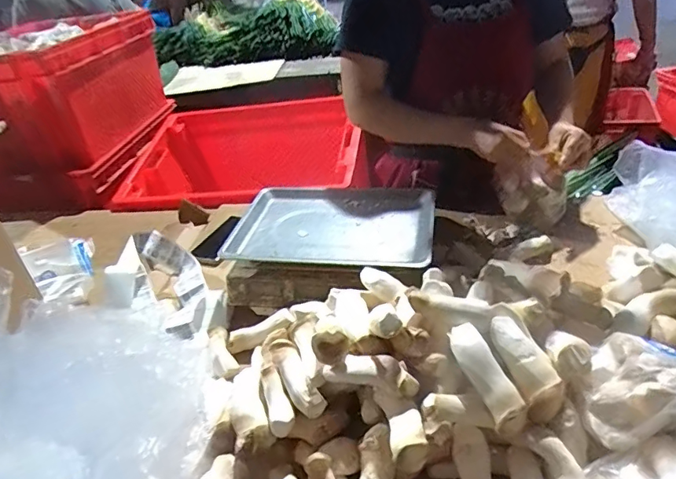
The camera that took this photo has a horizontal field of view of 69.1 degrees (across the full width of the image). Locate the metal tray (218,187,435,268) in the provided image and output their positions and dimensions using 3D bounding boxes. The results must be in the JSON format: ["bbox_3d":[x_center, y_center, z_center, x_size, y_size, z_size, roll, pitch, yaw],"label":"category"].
[{"bbox_3d":[-0.006,-0.033,0.857,0.342,0.027,0.248,4,35,17],"label":"metal tray"}]

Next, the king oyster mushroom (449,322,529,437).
[{"bbox_3d":[0.156,0.143,0.513,0.034,0.031,0.117,-19,61,-17],"label":"king oyster mushroom"}]

